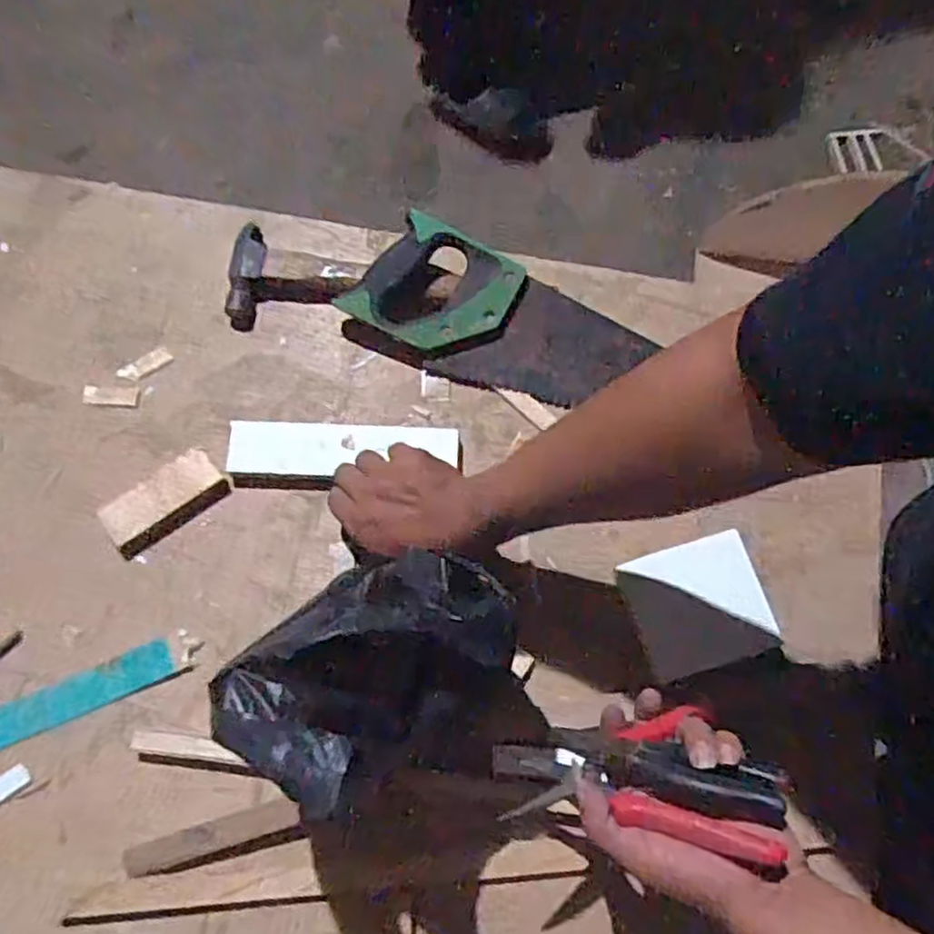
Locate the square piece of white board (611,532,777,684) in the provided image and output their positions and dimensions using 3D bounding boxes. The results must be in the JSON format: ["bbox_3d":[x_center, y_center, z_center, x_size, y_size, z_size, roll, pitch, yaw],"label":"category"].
[{"bbox_3d":[0.193,0.115,0.608,0.105,0.005,0.100,-21,79,9],"label":"square piece of white board"}]

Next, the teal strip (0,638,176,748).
[{"bbox_3d":[-0.374,0.209,0.588,0.276,0.007,0.032,-23,74,-8],"label":"teal strip"}]

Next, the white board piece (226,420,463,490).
[{"bbox_3d":[-0.108,-0.011,0.650,0.203,0.022,0.056,1,72,-1],"label":"white board piece"}]

